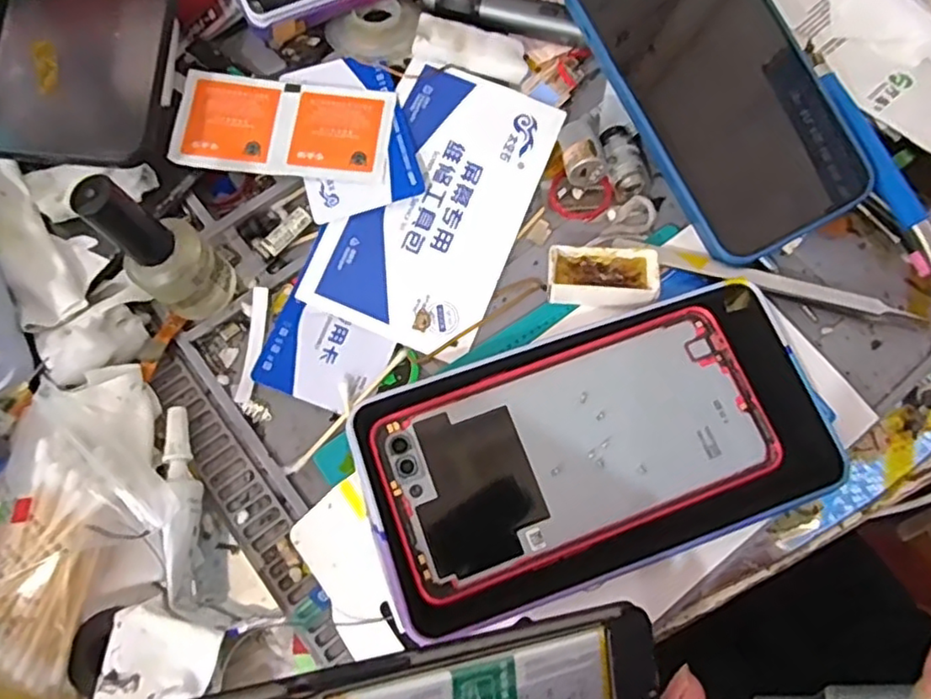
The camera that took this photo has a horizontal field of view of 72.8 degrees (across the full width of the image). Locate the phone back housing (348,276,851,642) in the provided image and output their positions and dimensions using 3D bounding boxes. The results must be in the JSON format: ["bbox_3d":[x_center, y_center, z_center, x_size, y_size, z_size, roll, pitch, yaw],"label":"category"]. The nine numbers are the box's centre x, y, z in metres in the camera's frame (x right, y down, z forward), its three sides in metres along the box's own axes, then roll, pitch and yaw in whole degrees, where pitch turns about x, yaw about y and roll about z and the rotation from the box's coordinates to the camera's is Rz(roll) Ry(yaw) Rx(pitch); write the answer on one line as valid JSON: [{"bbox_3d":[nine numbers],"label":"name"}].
[{"bbox_3d":[0.053,0.040,0.261,0.186,0.013,0.099,-18,75,-8],"label":"phone back housing"}]

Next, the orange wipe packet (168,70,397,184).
[{"bbox_3d":[-0.085,-0.105,0.298,0.100,0.004,0.050,7,73,0],"label":"orange wipe packet"}]

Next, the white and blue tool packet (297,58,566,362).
[{"bbox_3d":[-0.012,-0.070,0.299,0.080,0.005,0.137,23,78,-2],"label":"white and blue tool packet"}]

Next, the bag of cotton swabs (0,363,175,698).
[{"bbox_3d":[-0.141,0.064,0.238,0.060,0.038,0.119,8,73,0],"label":"bag of cotton swabs"}]

